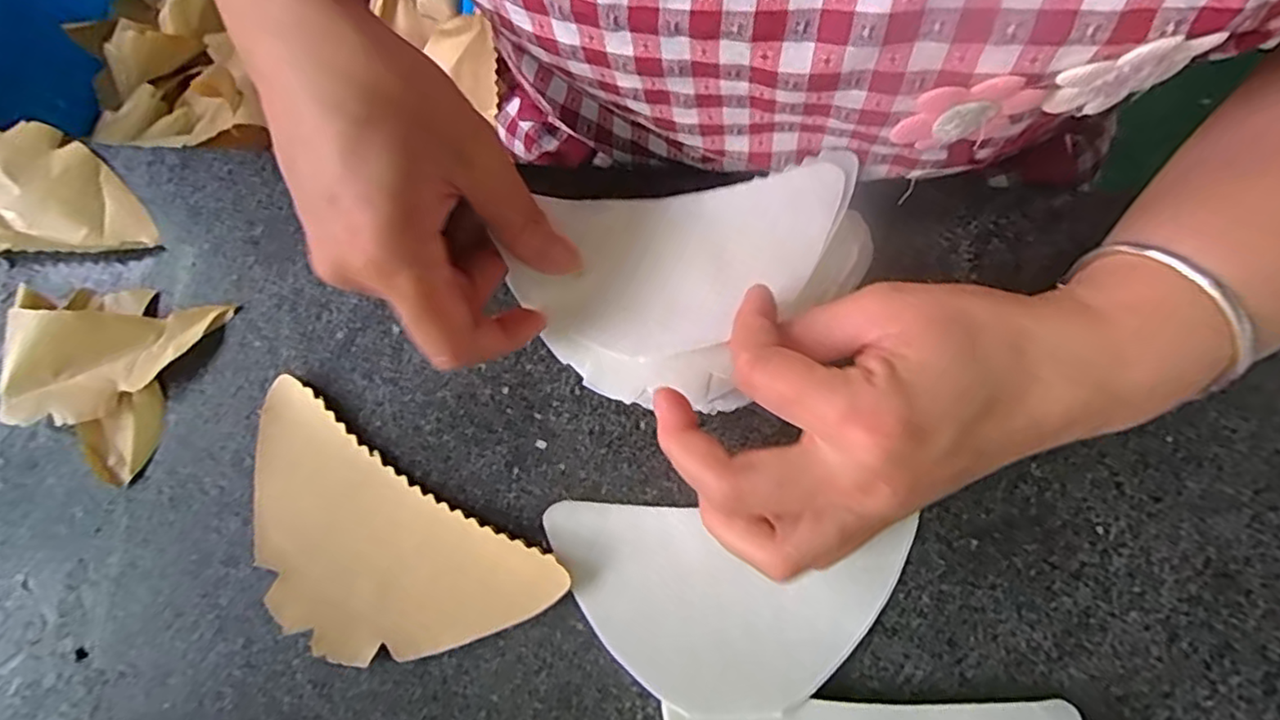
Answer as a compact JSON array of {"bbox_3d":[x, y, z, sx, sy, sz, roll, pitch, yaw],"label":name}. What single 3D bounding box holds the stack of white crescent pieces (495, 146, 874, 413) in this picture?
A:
[{"bbox_3d":[0.023,-0.029,0.256,0.146,0.032,0.089,-3,77,0],"label":"stack of white crescent pieces"}]

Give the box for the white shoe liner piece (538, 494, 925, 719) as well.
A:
[{"bbox_3d":[0.034,0.096,0.246,0.140,0.007,0.072,2,68,2],"label":"white shoe liner piece"}]

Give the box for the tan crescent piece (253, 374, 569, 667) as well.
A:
[{"bbox_3d":[-0.111,0.078,0.255,0.145,0.015,0.075,31,81,8],"label":"tan crescent piece"}]

